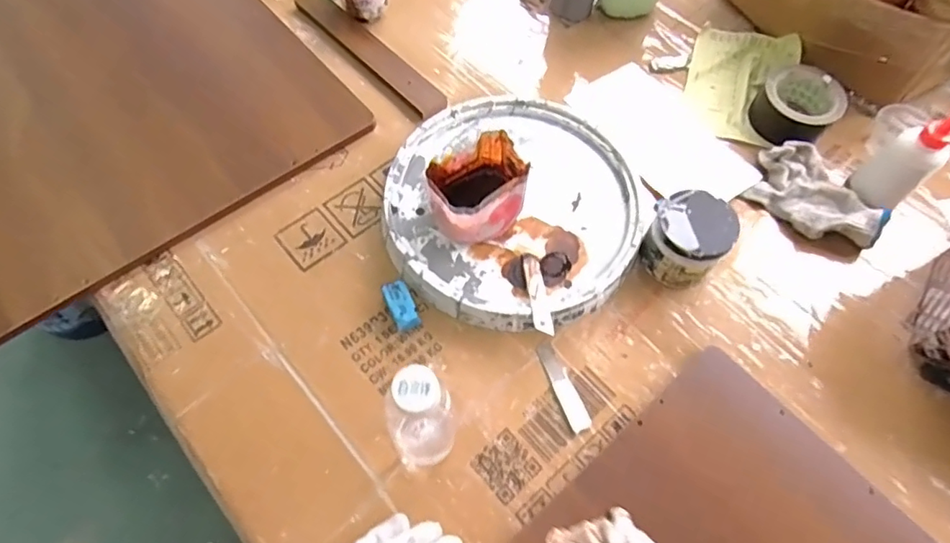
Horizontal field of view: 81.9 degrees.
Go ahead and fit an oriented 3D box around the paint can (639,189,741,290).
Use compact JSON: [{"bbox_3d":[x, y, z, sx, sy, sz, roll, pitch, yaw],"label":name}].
[{"bbox_3d":[0.232,-0.034,0.601,0.088,0.076,0.083,25,65,10],"label":"paint can"}]

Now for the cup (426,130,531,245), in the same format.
[{"bbox_3d":[0.004,-0.085,0.596,0.102,0.085,0.083,-34,69,-17],"label":"cup"}]

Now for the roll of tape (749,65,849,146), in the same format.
[{"bbox_3d":[0.406,-0.206,0.700,0.110,0.050,0.097,-40,71,-19],"label":"roll of tape"}]

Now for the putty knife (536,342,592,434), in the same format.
[{"bbox_3d":[0.090,0.116,0.558,0.022,0.005,0.093,-19,67,-10],"label":"putty knife"}]

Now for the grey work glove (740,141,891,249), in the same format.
[{"bbox_3d":[0.411,-0.089,0.661,0.091,0.036,0.154,-41,72,-18],"label":"grey work glove"}]

